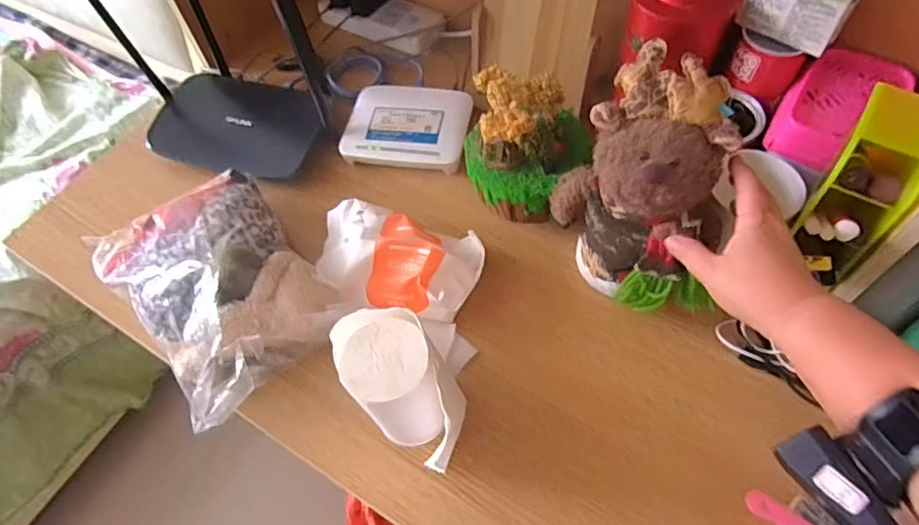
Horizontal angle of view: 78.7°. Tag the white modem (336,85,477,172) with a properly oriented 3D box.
[{"bbox_3d":[-0.063,-0.167,0.695,0.149,0.031,0.116,8,58,9],"label":"white modem"}]

